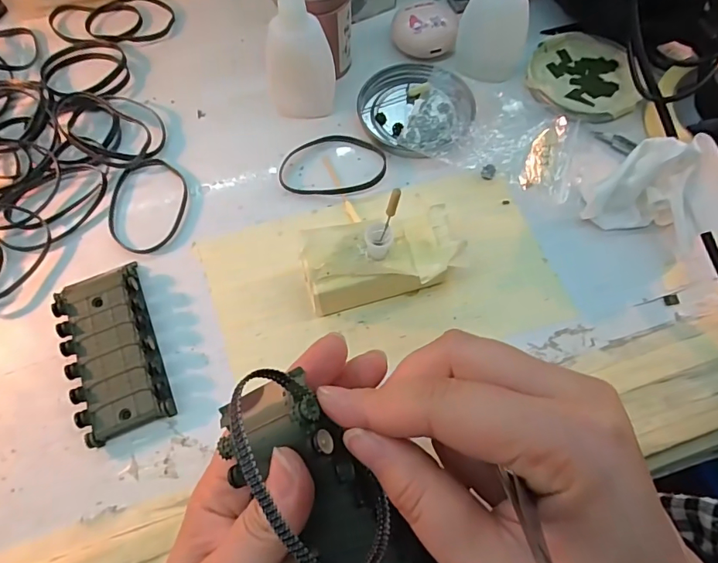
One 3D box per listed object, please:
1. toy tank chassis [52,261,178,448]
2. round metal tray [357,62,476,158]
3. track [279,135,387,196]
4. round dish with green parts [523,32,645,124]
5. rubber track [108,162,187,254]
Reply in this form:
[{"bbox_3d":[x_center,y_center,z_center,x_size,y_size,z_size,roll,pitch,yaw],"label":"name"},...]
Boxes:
[{"bbox_3d":[-0.132,0.037,0.252,0.043,0.016,0.089,-22,66,-10],"label":"toy tank chassis"},{"bbox_3d":[0.039,-0.120,0.324,0.077,0.012,0.075,0,64,1],"label":"round metal tray"},{"bbox_3d":[-0.017,-0.078,0.309,0.070,0.007,0.047,-2,64,0],"label":"track"},{"bbox_3d":[0.162,-0.147,0.339,0.078,0.010,0.078,0,64,1],"label":"round dish with green parts"},{"bbox_3d":[-0.134,-0.049,0.297,0.048,0.004,0.070,-5,64,-2],"label":"rubber track"}]

